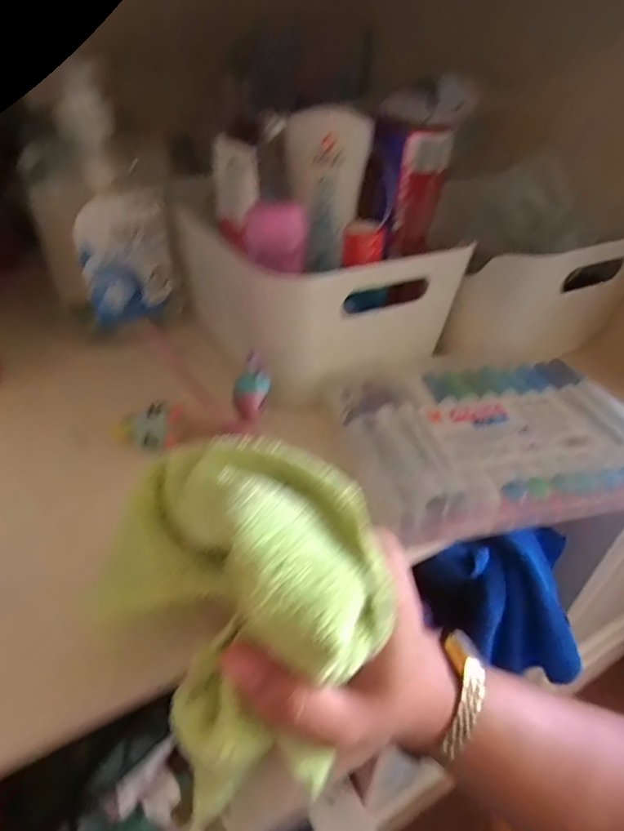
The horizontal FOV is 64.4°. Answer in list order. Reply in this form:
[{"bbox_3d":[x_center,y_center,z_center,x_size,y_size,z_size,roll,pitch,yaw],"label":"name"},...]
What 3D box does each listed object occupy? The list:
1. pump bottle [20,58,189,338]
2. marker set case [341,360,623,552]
[{"bbox_3d":[-0.151,-0.149,0.371,0.098,0.171,0.057,-8,39,-15],"label":"pump bottle"},{"bbox_3d":[0.114,0.014,0.309,0.174,0.032,0.117,-6,39,-13],"label":"marker set case"}]

